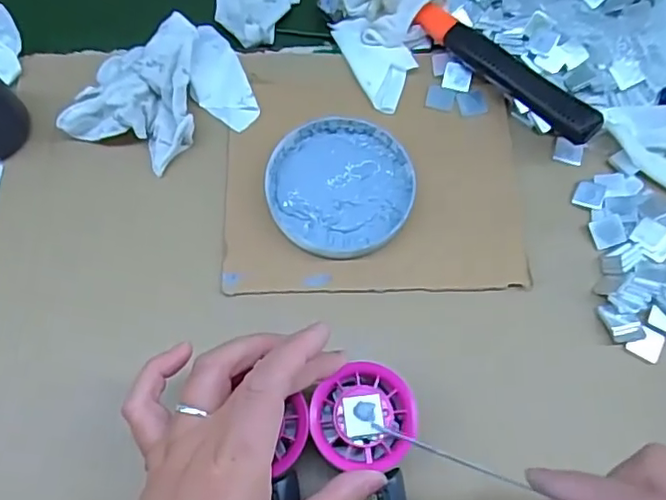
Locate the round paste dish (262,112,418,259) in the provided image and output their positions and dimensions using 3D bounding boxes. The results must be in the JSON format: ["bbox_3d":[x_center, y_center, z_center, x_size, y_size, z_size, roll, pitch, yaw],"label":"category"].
[{"bbox_3d":[0.006,-0.045,0.412,0.097,0.014,0.101,1,68,-2],"label":"round paste dish"}]

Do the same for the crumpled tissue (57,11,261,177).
[{"bbox_3d":[-0.126,-0.119,0.422,0.137,0.045,0.111,-23,71,-11],"label":"crumpled tissue"}]

